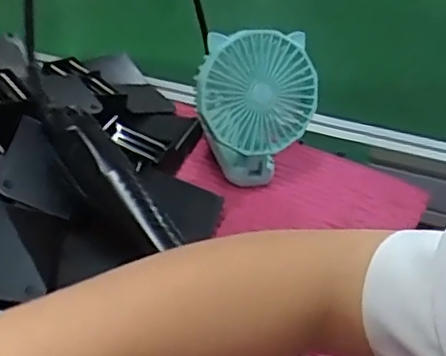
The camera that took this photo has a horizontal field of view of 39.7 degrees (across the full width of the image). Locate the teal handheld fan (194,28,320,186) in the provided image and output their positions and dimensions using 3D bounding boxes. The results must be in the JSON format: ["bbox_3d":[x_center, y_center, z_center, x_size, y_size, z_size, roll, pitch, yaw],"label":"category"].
[{"bbox_3d":[0.026,-0.057,0.515,0.099,0.119,0.045,-7,37,-18],"label":"teal handheld fan"}]

